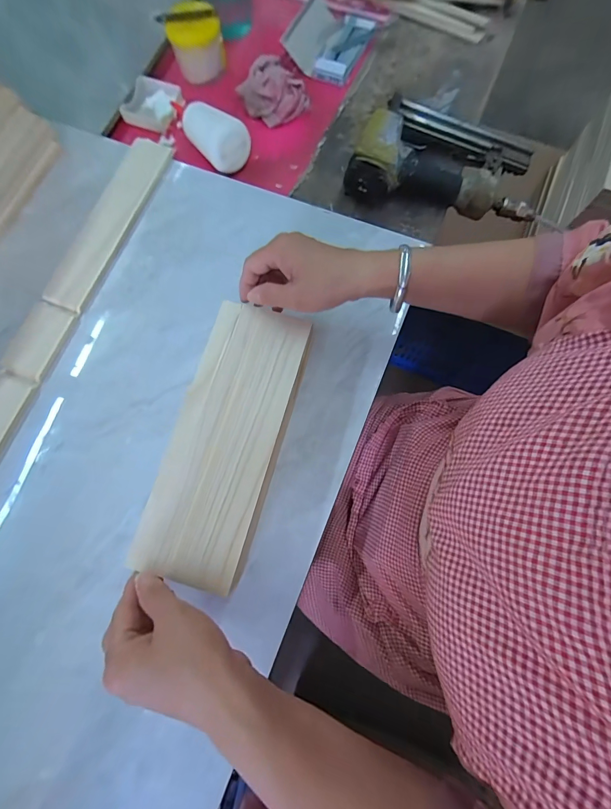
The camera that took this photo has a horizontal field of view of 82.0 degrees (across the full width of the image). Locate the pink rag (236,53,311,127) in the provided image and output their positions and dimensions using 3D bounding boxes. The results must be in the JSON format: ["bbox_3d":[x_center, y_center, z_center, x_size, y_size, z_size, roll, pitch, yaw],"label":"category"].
[{"bbox_3d":[-0.049,-0.466,0.526,0.097,0.045,0.072,26,78,6],"label":"pink rag"}]

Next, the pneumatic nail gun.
[{"bbox_3d":[0.185,-0.342,0.472,0.246,0.061,0.155,8,77,2],"label":"pneumatic nail gun"}]

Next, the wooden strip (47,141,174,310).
[{"bbox_3d":[-0.265,-0.253,0.479,0.066,0.006,0.274,20,77,5],"label":"wooden strip"}]

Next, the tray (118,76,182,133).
[{"bbox_3d":[-0.237,-0.468,0.548,0.073,0.019,0.079,13,77,3],"label":"tray"}]

